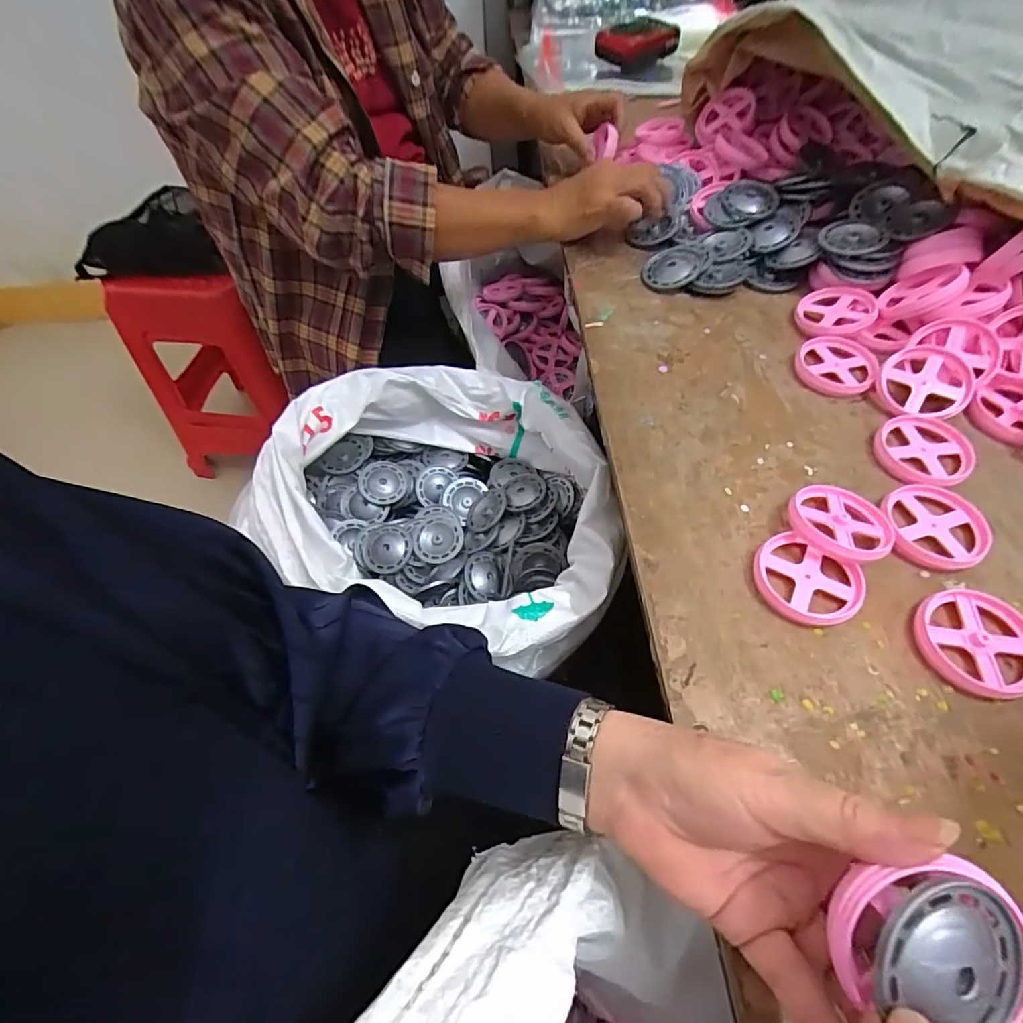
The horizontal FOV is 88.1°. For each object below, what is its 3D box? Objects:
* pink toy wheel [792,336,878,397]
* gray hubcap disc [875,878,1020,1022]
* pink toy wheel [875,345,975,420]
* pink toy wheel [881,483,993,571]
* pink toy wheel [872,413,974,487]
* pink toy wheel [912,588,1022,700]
[{"bbox_3d":[0.278,-0.126,0.453,0.064,0.009,0.061,15,58,14],"label":"pink toy wheel"},{"bbox_3d":[0.149,0.148,0.176,0.052,0.006,0.044,27,81,-7],"label":"gray hubcap disc"},{"bbox_3d":[0.333,-0.103,0.424,0.071,0.008,0.066,-5,67,12],"label":"pink toy wheel"},{"bbox_3d":[0.290,0.006,0.364,0.062,0.014,0.070,19,59,16],"label":"pink toy wheel"},{"bbox_3d":[0.314,-0.047,0.402,0.063,0.008,0.065,-2,55,3],"label":"pink toy wheel"},{"bbox_3d":[0.278,0.078,0.316,0.067,0.009,0.063,-2,55,3],"label":"pink toy wheel"}]

